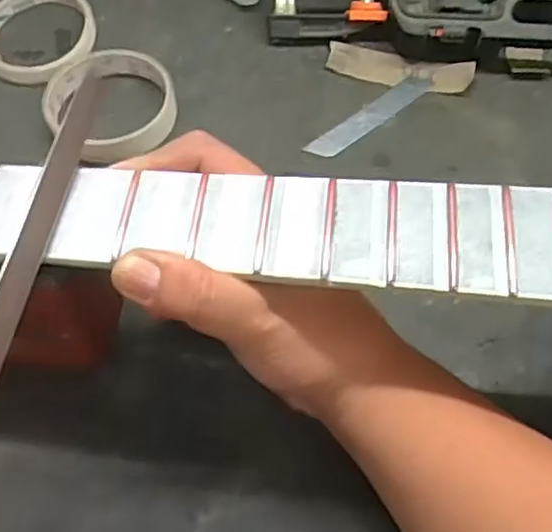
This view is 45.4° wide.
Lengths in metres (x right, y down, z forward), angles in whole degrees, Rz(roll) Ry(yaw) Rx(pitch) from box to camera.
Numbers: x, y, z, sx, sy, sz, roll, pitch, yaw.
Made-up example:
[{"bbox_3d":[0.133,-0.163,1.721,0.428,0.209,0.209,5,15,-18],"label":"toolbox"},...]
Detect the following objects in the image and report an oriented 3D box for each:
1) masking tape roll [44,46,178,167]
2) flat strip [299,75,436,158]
[{"bbox_3d":[-0.110,-0.109,0.435,0.082,0.014,0.096,-19,62,-10],"label":"masking tape roll"},{"bbox_3d":[0.064,-0.101,0.443,0.102,0.004,0.020,-36,66,-18],"label":"flat strip"}]

